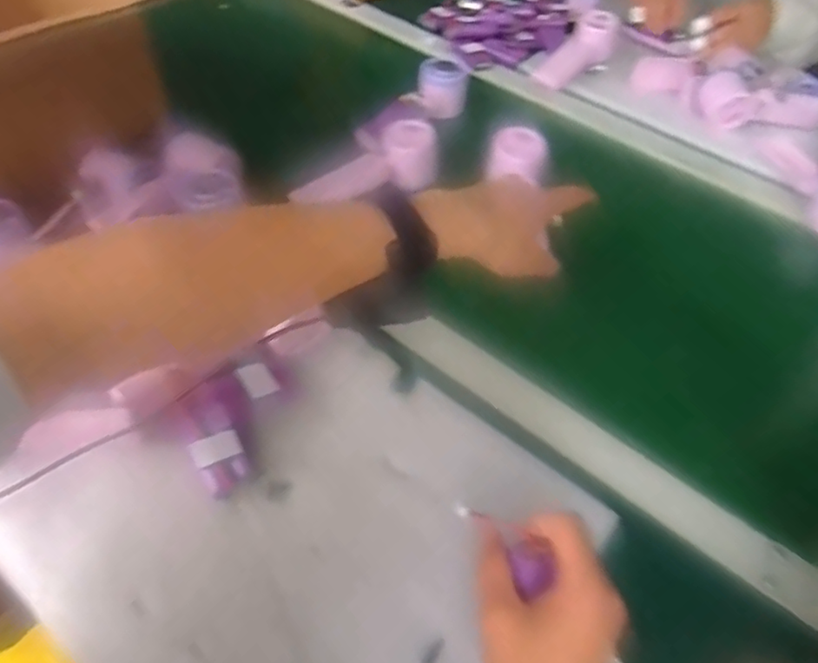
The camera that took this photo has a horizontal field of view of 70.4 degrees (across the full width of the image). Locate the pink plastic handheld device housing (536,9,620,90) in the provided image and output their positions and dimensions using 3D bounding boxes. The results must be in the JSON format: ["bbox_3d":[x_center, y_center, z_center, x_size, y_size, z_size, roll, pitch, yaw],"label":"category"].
[{"bbox_3d":[0.229,-0.383,0.804,0.149,0.050,0.065,-43,67,-2],"label":"pink plastic handheld device housing"}]

